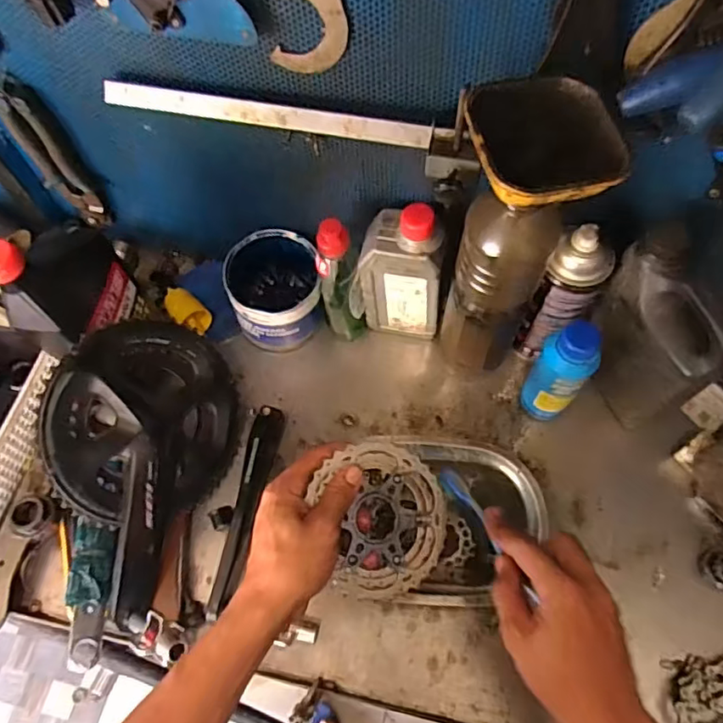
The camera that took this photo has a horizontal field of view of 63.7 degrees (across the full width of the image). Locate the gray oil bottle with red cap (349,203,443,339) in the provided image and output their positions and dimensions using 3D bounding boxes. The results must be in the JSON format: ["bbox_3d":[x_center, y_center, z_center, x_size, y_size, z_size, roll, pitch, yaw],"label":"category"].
[{"bbox_3d":[0.038,-0.089,0.586,0.085,0.172,0.051,8,64,8],"label":"gray oil bottle with red cap"}]

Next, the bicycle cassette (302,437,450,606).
[{"bbox_3d":[0.017,0.129,0.485,0.106,0.021,0.120,-13,81,-19],"label":"bicycle cassette"}]

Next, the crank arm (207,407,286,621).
[{"bbox_3d":[-0.108,0.137,0.565,0.024,0.039,0.201,7,64,7],"label":"crank arm"}]

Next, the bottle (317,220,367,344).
[{"bbox_3d":[-0.023,-0.081,0.604,0.037,0.162,0.047,-10,63,-1],"label":"bottle"}]

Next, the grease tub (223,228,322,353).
[{"bbox_3d":[-0.095,-0.077,0.648,0.091,0.105,0.109,-16,64,-4],"label":"grease tub"}]

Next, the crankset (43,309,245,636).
[{"bbox_3d":[-0.222,0.086,0.585,0.115,0.237,0.183,-5,17,45],"label":"crankset"}]

